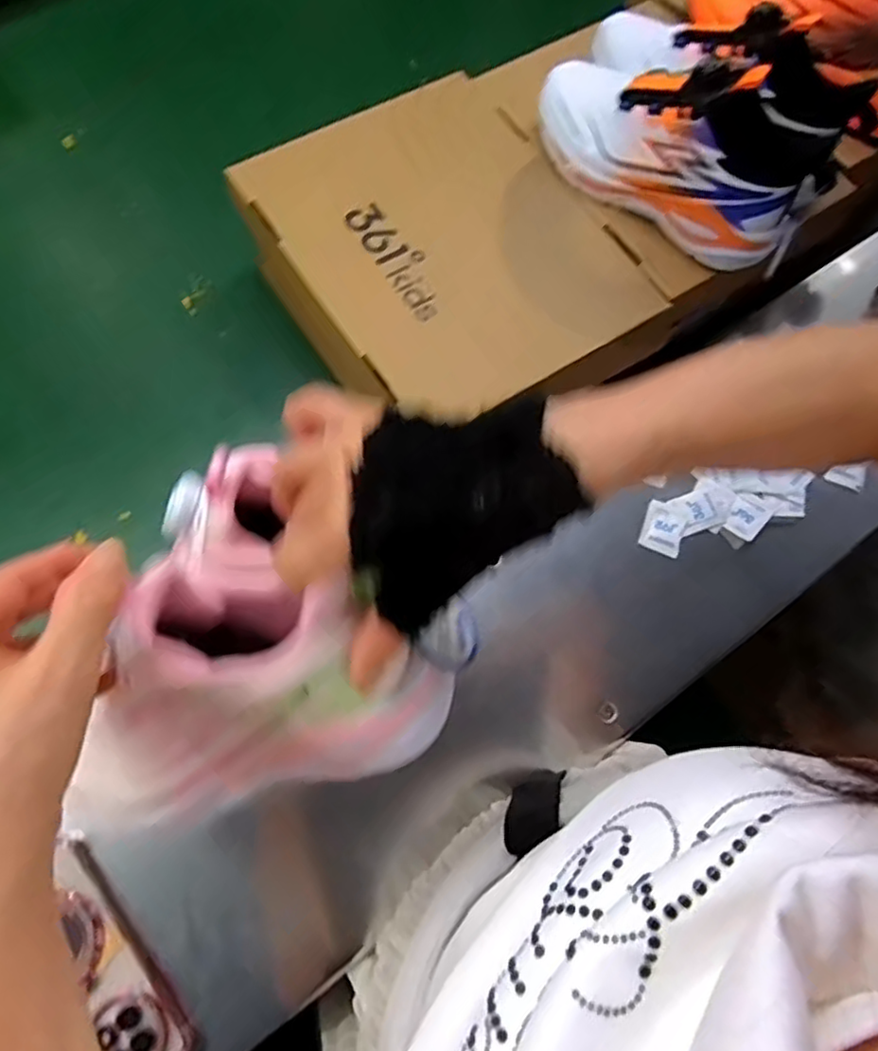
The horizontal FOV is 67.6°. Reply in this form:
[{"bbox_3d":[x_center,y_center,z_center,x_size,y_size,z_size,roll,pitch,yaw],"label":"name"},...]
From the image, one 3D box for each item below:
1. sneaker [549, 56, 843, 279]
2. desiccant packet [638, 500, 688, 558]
[{"bbox_3d":[0.203,-0.326,0.546,0.247,0.102,0.090,35,72,6],"label":"sneaker"},{"bbox_3d":[0.199,0.002,0.581,0.035,0.004,0.044,19,79,11],"label":"desiccant packet"}]

